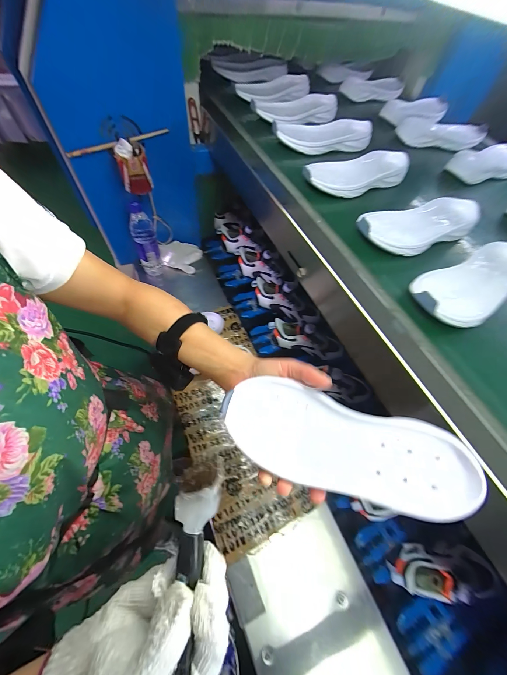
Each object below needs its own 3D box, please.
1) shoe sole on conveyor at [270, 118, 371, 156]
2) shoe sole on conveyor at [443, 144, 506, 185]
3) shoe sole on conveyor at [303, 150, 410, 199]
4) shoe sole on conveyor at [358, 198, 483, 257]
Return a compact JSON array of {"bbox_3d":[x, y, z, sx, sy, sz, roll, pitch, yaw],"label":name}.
[{"bbox_3d":[0.147,-0.441,0.549,0.207,0.038,0.090,-8,60,-7],"label":"shoe sole on conveyor"},{"bbox_3d":[0.526,-0.391,0.559,0.207,0.030,0.084,-22,63,-15],"label":"shoe sole on conveyor"},{"bbox_3d":[0.194,-0.316,0.480,0.215,0.035,0.089,-21,62,-14],"label":"shoe sole on conveyor"},{"bbox_3d":[0.271,-0.183,0.410,0.214,0.032,0.082,-14,61,-10],"label":"shoe sole on conveyor"}]

